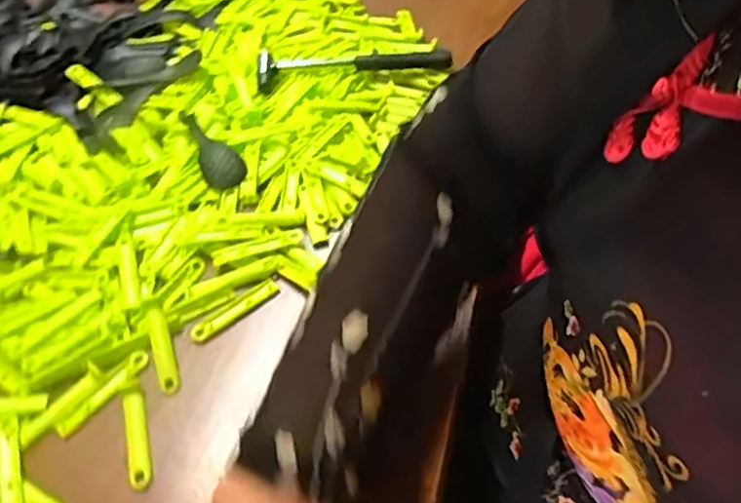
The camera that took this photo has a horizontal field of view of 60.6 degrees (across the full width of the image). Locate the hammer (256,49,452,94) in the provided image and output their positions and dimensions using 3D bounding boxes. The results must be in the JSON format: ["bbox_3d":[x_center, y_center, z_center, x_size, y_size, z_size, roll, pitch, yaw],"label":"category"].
[{"bbox_3d":[-0.019,-0.204,0.675,0.203,0.025,0.052,-8,49,-2],"label":"hammer"}]

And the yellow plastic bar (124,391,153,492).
[{"bbox_3d":[-0.158,0.125,0.428,0.013,0.005,0.069,-16,50,-9],"label":"yellow plastic bar"}]

